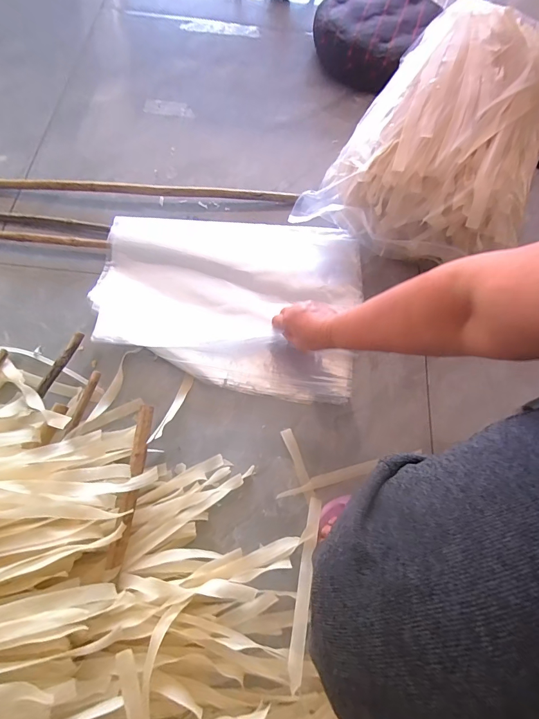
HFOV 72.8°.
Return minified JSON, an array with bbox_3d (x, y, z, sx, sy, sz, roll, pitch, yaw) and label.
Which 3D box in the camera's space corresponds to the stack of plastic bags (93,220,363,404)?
[{"bbox_3d":[-0.067,-0.126,0.649,0.456,0.040,0.339,13,70,2],"label":"stack of plastic bags"}]

